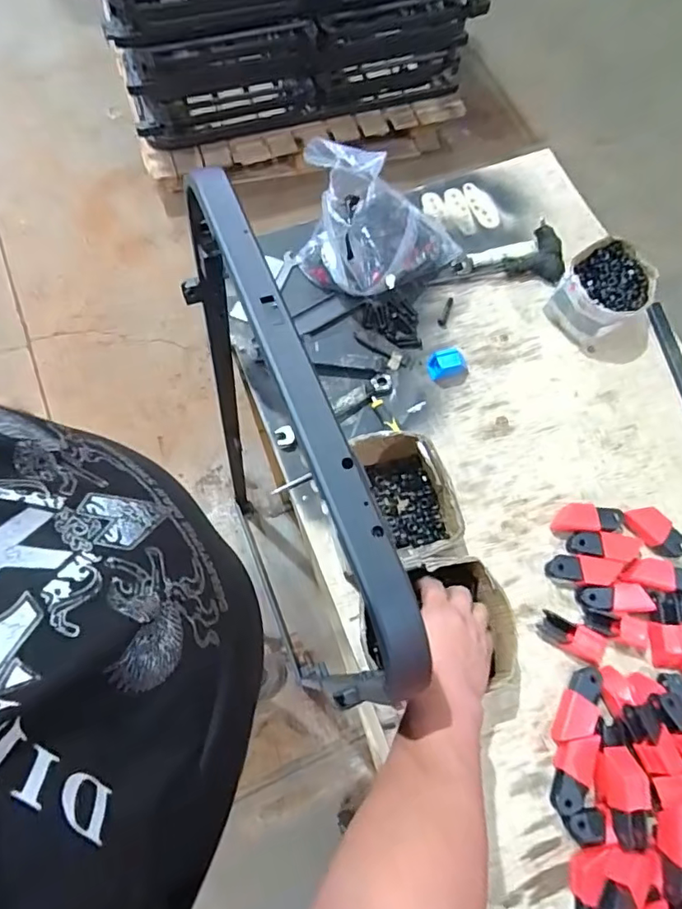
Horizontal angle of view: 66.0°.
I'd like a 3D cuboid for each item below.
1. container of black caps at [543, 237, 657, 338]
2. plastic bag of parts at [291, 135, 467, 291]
[{"bbox_3d":[0.377,-0.232,0.764,0.110,0.079,0.140,36,73,10],"label":"container of black caps"},{"bbox_3d":[0.050,-0.323,0.751,0.230,0.126,0.182,15,70,3],"label":"plastic bag of parts"}]

